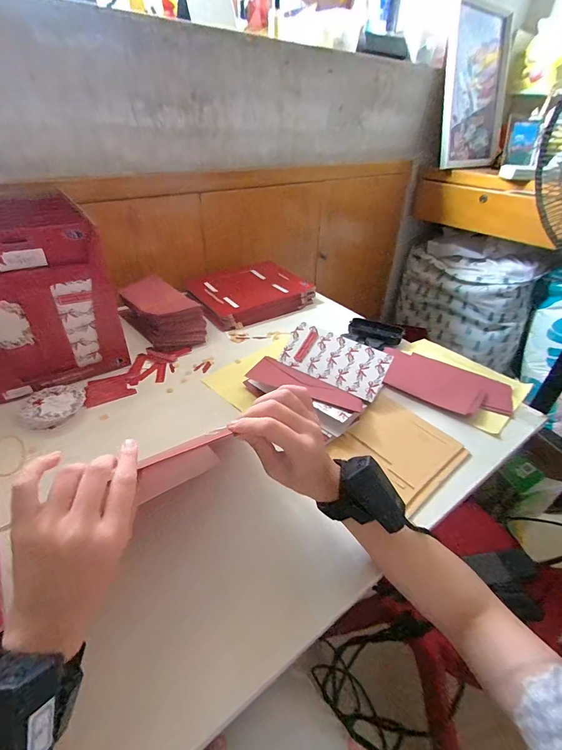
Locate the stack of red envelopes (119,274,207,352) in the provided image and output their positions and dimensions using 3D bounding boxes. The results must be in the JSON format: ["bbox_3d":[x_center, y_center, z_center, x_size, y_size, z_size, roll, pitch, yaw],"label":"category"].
[{"bbox_3d":[-0.247,-0.128,0.721,0.109,0.070,0.203,-27,45,-33],"label":"stack of red envelopes"}]

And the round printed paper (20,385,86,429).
[{"bbox_3d":[-0.335,0.045,0.520,0.079,0.023,0.079,1,36,-1],"label":"round printed paper"}]

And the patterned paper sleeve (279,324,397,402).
[{"bbox_3d":[0.089,-0.028,0.589,0.173,0.007,0.087,26,75,19],"label":"patterned paper sleeve"}]

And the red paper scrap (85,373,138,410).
[{"bbox_3d":[-0.283,0.023,0.578,0.073,0.005,0.068,-19,41,-26],"label":"red paper scrap"}]

